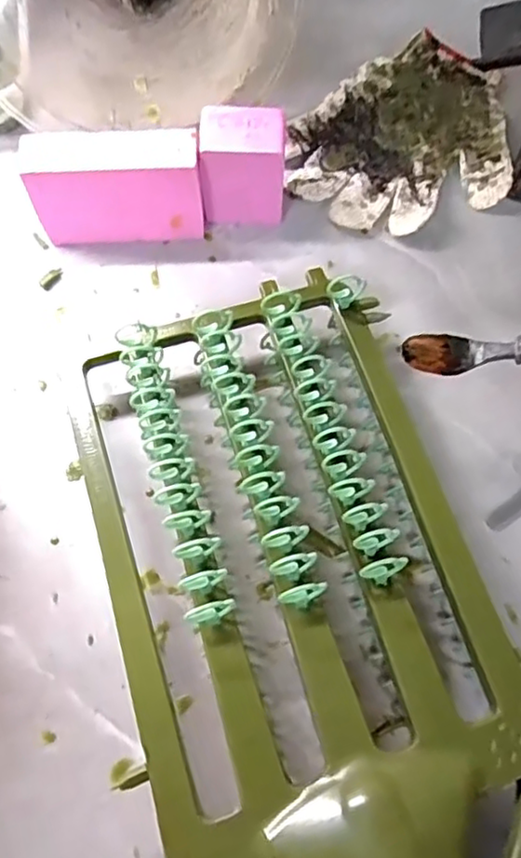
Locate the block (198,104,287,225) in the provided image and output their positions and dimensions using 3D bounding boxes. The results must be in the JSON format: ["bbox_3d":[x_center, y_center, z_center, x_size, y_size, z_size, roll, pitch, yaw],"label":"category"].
[{"bbox_3d":[-0.011,-0.174,0.433,0.053,0.071,0.034,1,67,0],"label":"block"}]

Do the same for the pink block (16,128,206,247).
[{"bbox_3d":[-0.093,-0.158,0.425,0.108,0.068,0.037,-2,67,-2],"label":"pink block"}]

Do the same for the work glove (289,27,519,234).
[{"bbox_3d":[0.114,-0.212,0.479,0.188,0.017,0.144,-38,73,-15],"label":"work glove"}]

